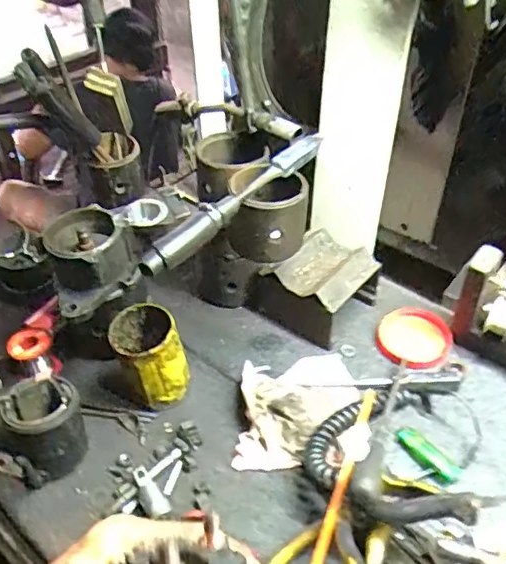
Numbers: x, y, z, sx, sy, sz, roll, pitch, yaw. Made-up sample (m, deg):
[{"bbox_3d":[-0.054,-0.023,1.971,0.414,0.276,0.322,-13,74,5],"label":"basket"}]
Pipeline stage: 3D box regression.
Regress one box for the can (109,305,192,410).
[{"bbox_3d":[-0.117,0.089,0.683,0.073,0.116,0.067,0,41,0],"label":"can"}]

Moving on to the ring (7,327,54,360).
[{"bbox_3d":[-0.274,0.076,0.730,0.052,0.038,0.014,-9,-3,-16],"label":"ring"}]

